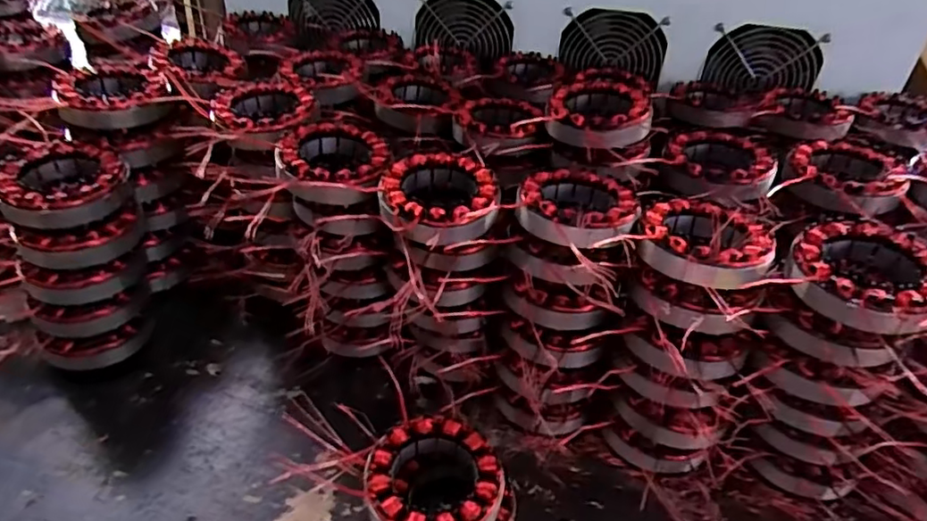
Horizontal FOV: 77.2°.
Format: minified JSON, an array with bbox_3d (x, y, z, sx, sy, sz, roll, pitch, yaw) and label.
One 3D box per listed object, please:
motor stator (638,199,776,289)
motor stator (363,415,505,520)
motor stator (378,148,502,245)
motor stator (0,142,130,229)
[{"bbox_3d":[0.166,-0.015,0.396,0.083,0.022,0.089,2,37,-1],"label":"motor stator"},{"bbox_3d":[-0.020,0.145,0.379,0.087,0.028,0.085,2,37,-1],"label":"motor stator"},{"bbox_3d":[-0.017,-0.047,0.428,0.084,0.030,0.085,2,37,-1],"label":"motor stator"},{"bbox_3d":[-0.306,-0.060,0.445,0.083,0.031,0.087,-27,46,-33],"label":"motor stator"}]

